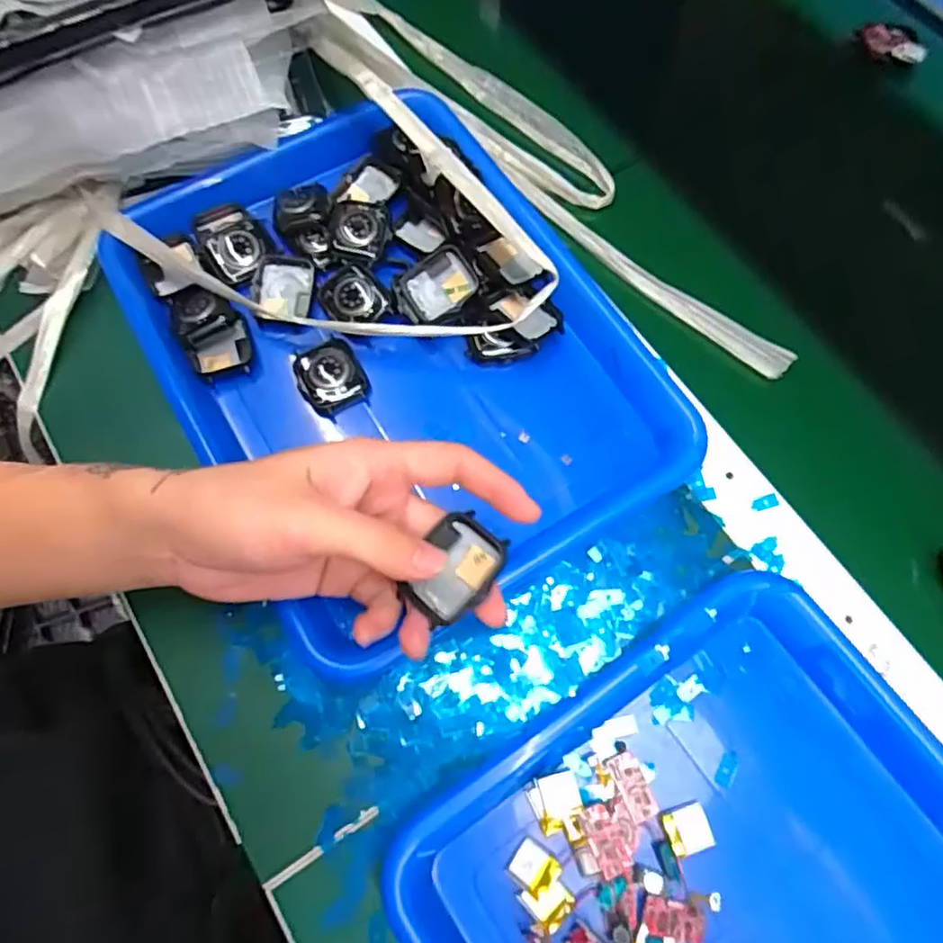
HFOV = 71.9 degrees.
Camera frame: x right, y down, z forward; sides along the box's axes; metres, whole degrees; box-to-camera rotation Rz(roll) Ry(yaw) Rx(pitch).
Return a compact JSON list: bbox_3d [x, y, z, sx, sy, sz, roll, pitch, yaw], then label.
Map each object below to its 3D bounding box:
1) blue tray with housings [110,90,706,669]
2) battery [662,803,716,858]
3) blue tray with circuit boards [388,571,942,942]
[{"bbox_3d":[-0.052,-0.084,0.379,0.251,0.060,0.330,-28,72,-9],"label":"blue tray with housings"},{"bbox_3d":[0.102,0.169,0.307,0.022,0.004,0.019,-10,56,-16],"label":"battery"},{"bbox_3d":[0.142,0.240,0.274,0.251,0.032,0.327,-33,73,-12],"label":"blue tray with circuit boards"}]

